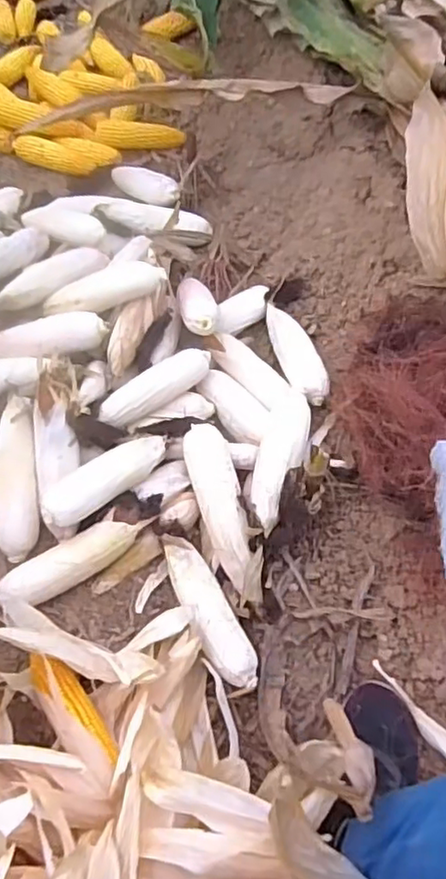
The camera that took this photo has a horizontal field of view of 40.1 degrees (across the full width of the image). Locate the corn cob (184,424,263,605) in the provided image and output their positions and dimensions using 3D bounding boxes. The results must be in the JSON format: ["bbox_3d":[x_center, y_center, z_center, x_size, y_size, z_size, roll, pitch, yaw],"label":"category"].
[{"bbox_3d":[0.002,0.091,0.817,0.063,0.046,0.250,-15,72,-10],"label":"corn cob"}]

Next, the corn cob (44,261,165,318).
[{"bbox_3d":[-0.189,-0.229,0.955,0.201,0.043,0.045,-13,57,12],"label":"corn cob"}]

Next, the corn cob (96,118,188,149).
[{"bbox_3d":[-0.172,-0.645,1.304,0.189,0.049,0.040,11,59,6],"label":"corn cob"}]

